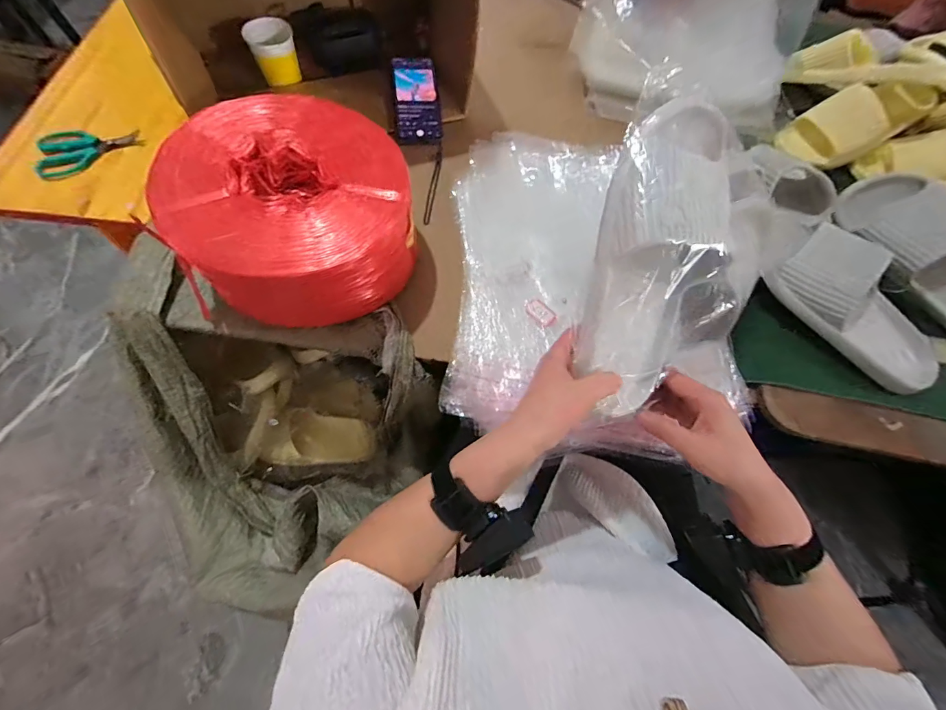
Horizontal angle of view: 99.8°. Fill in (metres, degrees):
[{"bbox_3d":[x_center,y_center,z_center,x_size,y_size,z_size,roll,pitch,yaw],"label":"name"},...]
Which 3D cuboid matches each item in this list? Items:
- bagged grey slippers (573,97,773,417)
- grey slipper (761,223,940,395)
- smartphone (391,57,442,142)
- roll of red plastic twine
[{"bbox_3d":[0.178,-0.084,0.380,0.139,0.095,0.287,12,86,-3],"label":"bagged grey slippers"},{"bbox_3d":[0.484,-0.059,0.507,0.255,0.065,0.103,44,71,-4],"label":"grey slipper"},{"bbox_3d":[-0.093,-0.423,0.661,0.070,0.012,0.164,-6,77,-10],"label":"smartphone"},{"bbox_3d":[-0.221,-0.177,0.495,0.251,0.124,0.276,-36,73,-16],"label":"roll of red plastic twine"}]

